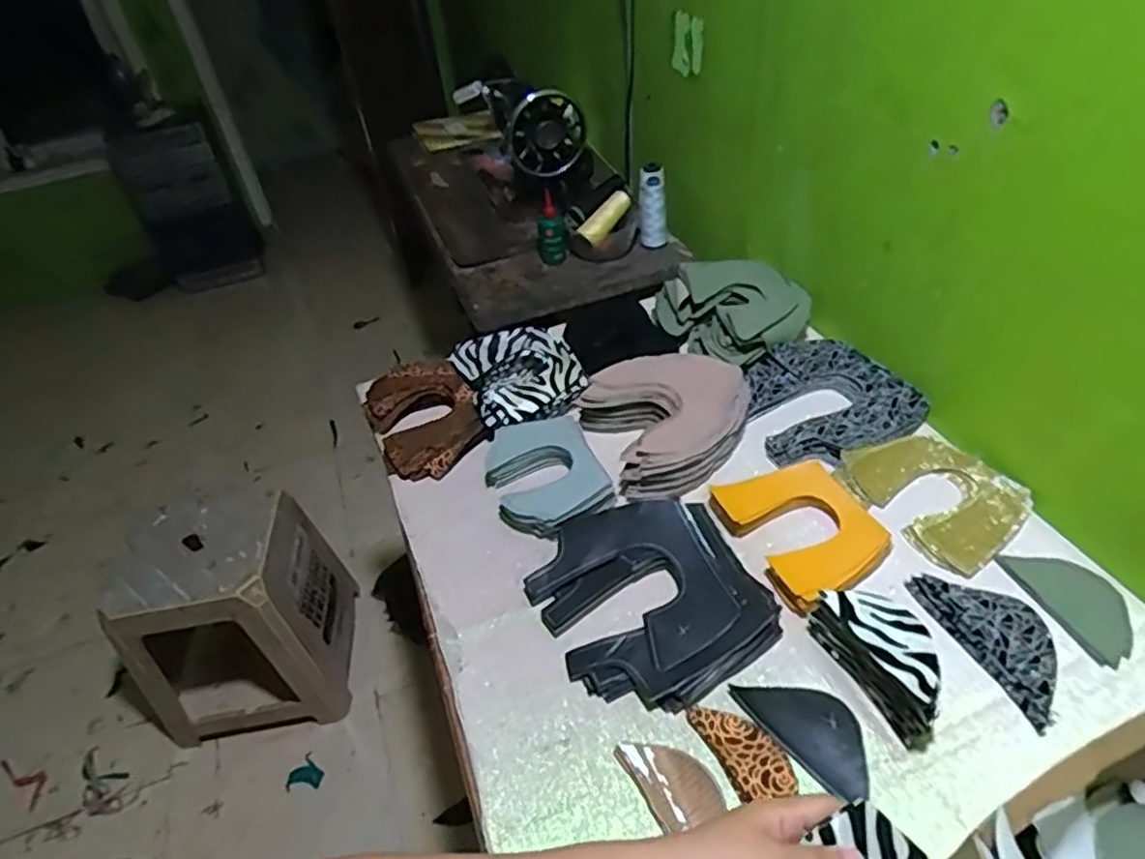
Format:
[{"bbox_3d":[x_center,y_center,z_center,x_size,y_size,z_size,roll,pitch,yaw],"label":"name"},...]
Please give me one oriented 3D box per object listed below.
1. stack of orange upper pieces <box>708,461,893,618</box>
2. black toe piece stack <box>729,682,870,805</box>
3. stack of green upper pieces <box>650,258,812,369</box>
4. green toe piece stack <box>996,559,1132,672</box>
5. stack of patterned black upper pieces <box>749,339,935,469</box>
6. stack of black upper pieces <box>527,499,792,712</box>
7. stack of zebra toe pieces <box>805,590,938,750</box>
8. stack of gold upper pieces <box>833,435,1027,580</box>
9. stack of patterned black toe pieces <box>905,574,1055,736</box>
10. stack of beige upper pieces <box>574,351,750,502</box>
[{"bbox_3d":[0.232,0.101,0.685,0.125,0.023,0.171,-22,46,-13],"label":"stack of orange upper pieces"},{"bbox_3d":[0.197,0.244,0.571,0.058,0.016,0.117,-33,49,-25],"label":"black toe piece stack"},{"bbox_3d":[0.226,-0.167,0.926,0.183,0.064,0.172,-20,44,-13],"label":"stack of green upper pieces"},{"bbox_3d":[0.455,0.153,0.617,0.064,0.009,0.113,-18,44,-12],"label":"green toe piece stack"},{"bbox_3d":[0.298,-0.034,0.823,0.182,0.032,0.185,-22,45,-16],"label":"stack of patterned black upper pieces"},{"bbox_3d":[0.070,0.152,0.647,0.187,0.035,0.204,-21,45,-15],"label":"stack of black upper pieces"},{"bbox_3d":[0.259,0.185,0.569,0.056,0.063,0.126,-24,45,-17],"label":"stack of zebra toe pieces"},{"bbox_3d":[0.378,0.063,0.713,0.132,0.021,0.160,-26,46,-20],"label":"stack of gold upper pieces"},{"bbox_3d":[0.376,0.177,0.600,0.076,0.010,0.145,-20,45,-14],"label":"stack of patterned black toe pieces"},{"bbox_3d":[0.115,-0.013,0.802,0.177,0.057,0.182,-15,44,-9],"label":"stack of beige upper pieces"}]

